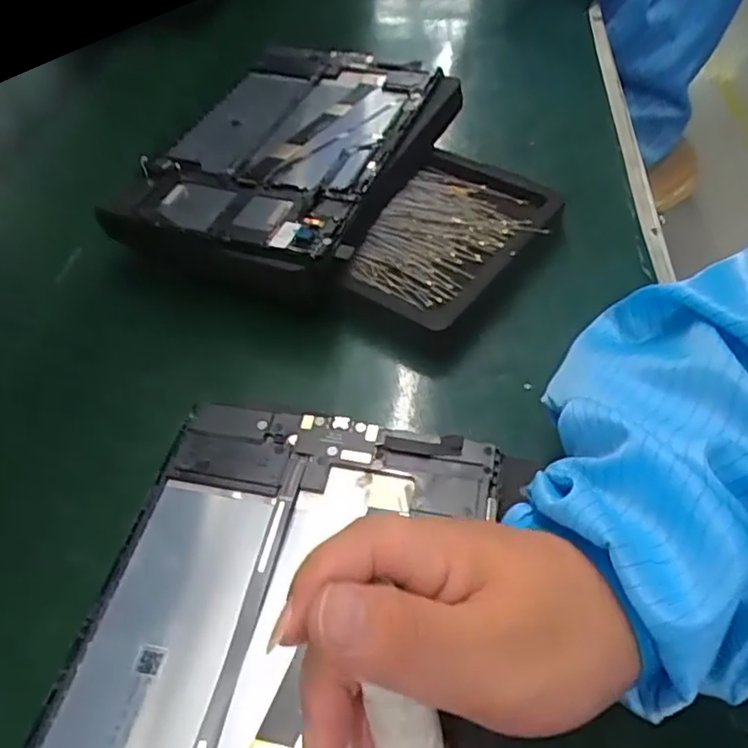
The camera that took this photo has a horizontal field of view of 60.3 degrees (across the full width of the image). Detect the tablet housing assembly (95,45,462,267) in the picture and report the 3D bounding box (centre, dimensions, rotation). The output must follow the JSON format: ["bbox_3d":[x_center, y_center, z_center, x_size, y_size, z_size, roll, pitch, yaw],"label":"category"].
[{"bbox_3d":[-0.053,-0.158,0.440,0.164,0.026,0.238,16,52,15],"label":"tablet housing assembly"}]

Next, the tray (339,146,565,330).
[{"bbox_3d":[0.047,-0.084,0.408,0.104,0.028,0.157,24,54,21],"label":"tray"}]

